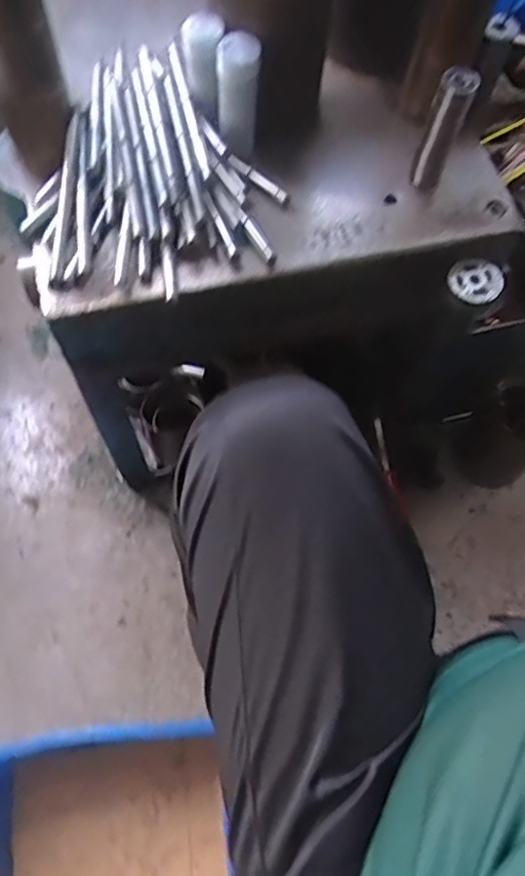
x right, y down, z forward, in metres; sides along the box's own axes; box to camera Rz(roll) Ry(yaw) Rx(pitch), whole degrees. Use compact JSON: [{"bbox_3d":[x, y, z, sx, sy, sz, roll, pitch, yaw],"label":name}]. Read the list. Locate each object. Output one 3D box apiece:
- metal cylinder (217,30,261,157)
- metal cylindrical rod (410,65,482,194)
[{"bbox_3d":[-0.022,-0.314,0.549,0.037,0.093,0.039,1,65,-3],"label":"metal cylinder"},{"bbox_3d":[0.166,-0.283,0.548,0.027,0.105,0.035,19,65,5],"label":"metal cylindrical rod"}]

